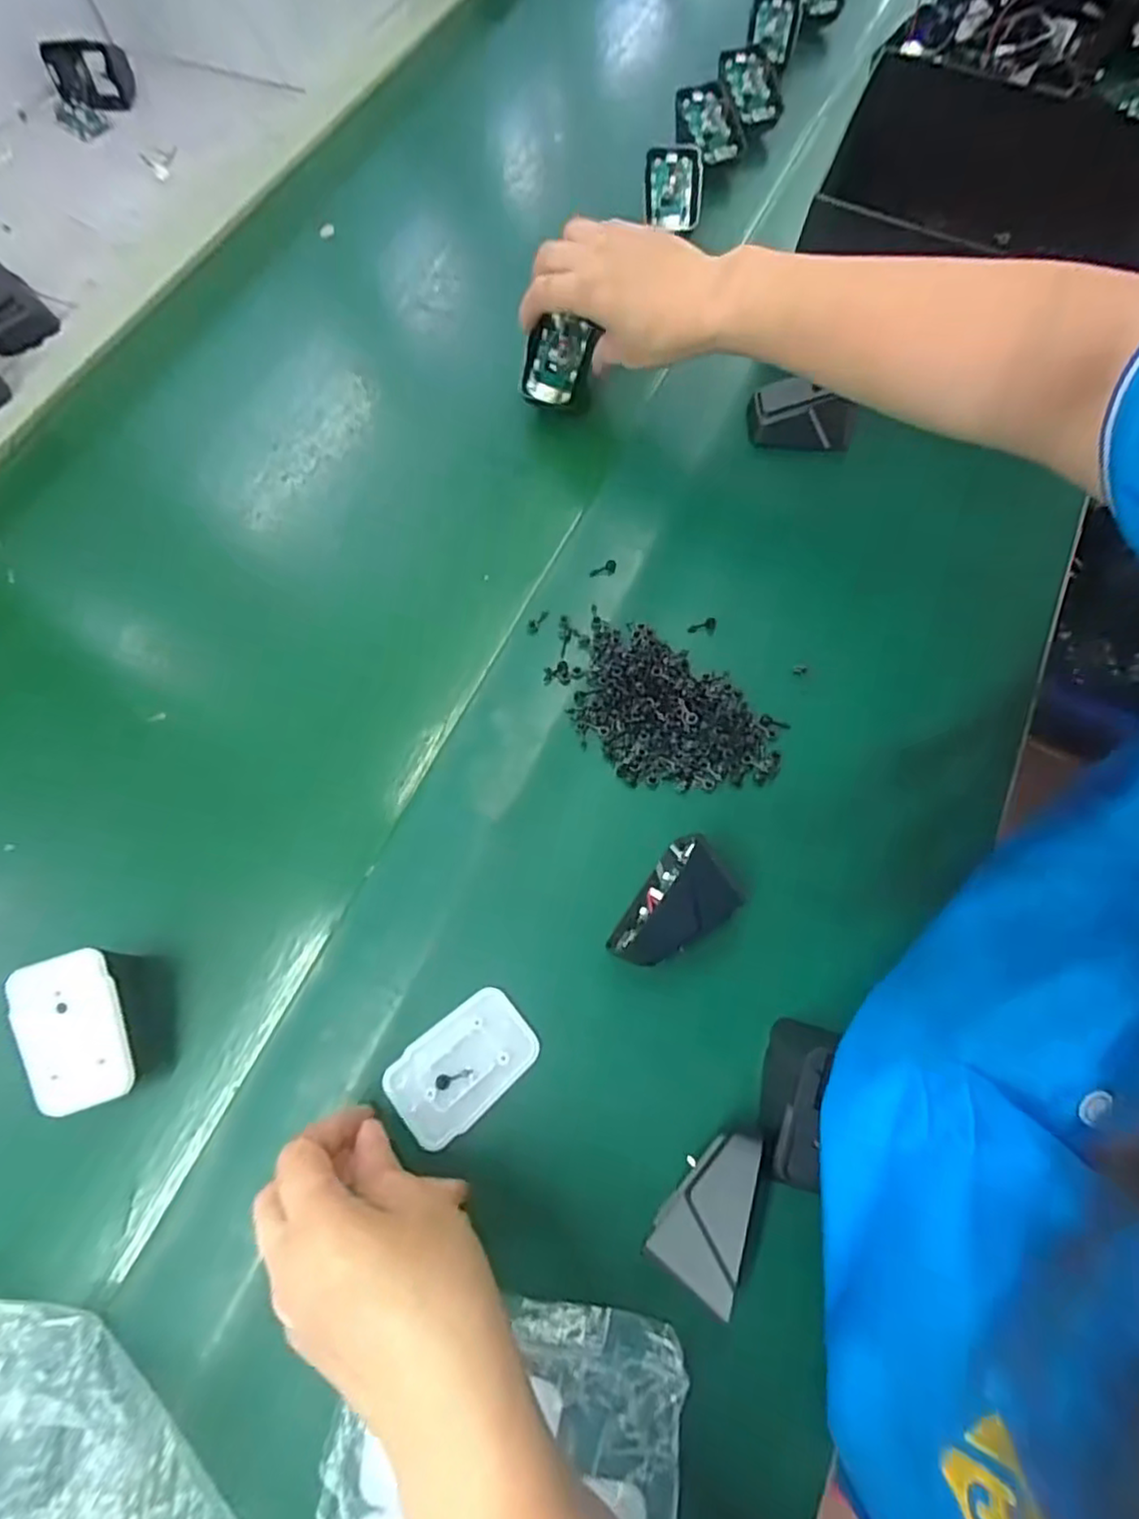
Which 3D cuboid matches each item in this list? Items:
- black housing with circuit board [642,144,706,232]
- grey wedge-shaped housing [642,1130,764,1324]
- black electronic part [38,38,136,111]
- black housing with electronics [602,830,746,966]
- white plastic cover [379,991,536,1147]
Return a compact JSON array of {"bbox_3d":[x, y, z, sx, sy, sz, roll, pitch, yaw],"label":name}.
[{"bbox_3d":[0.083,-0.457,0.514,0.046,0.018,0.066,6,92,7],"label":"black housing with circuit board"},{"bbox_3d":[0.058,0.187,0.273,0.033,0.041,0.058,27,71,10],"label":"grey wedge-shaped housing"},{"bbox_3d":[-0.443,-0.633,0.592,0.072,0.044,0.021,-5,48,-5],"label":"black electronic part"},{"bbox_3d":[0.048,0.075,0.317,0.066,0.034,0.042,-38,73,-13],"label":"black housing with electronics"},{"bbox_3d":[-0.052,0.147,0.307,0.069,0.004,0.045,-38,73,-13],"label":"white plastic cover"}]

